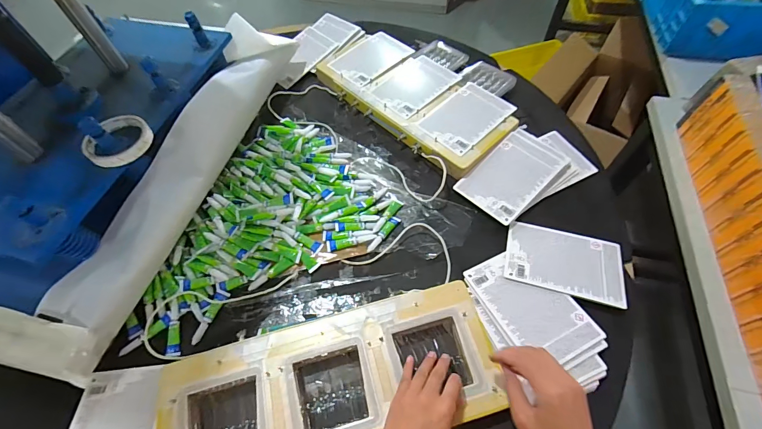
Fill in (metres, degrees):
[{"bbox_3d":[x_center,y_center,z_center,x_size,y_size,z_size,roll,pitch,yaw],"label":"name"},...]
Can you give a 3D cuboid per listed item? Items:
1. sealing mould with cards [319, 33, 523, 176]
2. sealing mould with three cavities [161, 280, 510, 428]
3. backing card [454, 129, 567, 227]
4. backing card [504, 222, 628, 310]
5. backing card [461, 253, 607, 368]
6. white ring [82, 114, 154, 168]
[{"bbox_3d":[0.065,-0.255,0.732,0.198,0.043,0.423,-40,64,-20],"label":"sealing mould with cards"},{"bbox_3d":[-0.061,0.221,0.458,0.415,0.041,0.173,-18,63,-8],"label":"sealing mould with three cavities"},{"bbox_3d":[0.234,-0.072,0.626,0.182,0.010,0.114,-42,63,-14],"label":"backing card"},{"bbox_3d":[0.285,0.073,0.549,0.170,0.006,0.113,14,53,12],"label":"backing card"},{"bbox_3d":[0.213,0.129,0.509,0.108,0.005,0.172,-27,55,-15],"label":"backing card"},{"bbox_3d":[-0.394,-0.110,0.529,0.090,0.019,0.090,-1,58,2],"label":"white ring"}]

